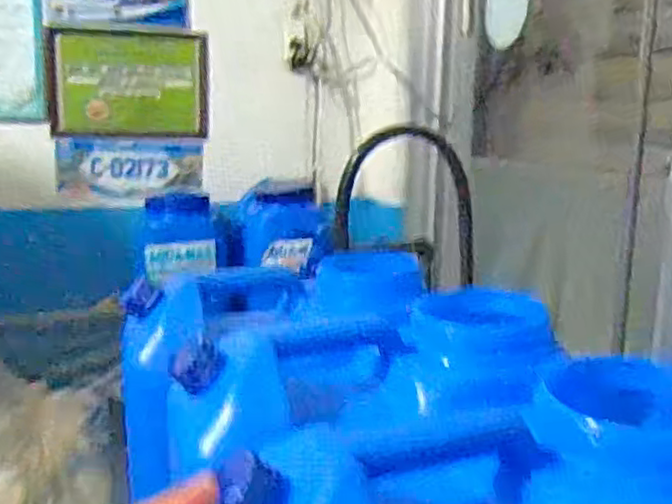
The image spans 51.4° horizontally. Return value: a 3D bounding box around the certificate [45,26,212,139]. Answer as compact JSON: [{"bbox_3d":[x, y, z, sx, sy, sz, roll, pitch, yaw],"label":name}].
[{"bbox_3d":[-0.431,-0.353,1.476,0.324,0.215,0.017,-2,16,-17],"label":"certificate"}]

